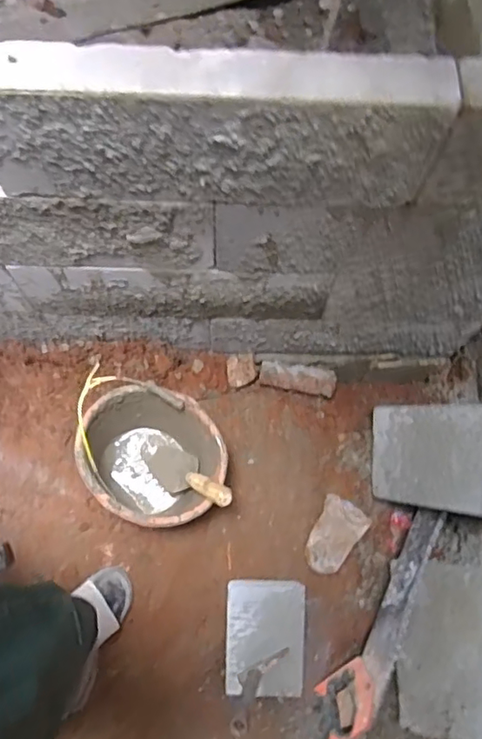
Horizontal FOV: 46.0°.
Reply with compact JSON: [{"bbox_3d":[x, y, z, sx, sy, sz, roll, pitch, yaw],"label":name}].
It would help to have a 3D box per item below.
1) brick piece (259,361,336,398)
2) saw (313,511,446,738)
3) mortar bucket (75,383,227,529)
[{"bbox_3d":[0.135,0.011,1.346,0.183,0.034,0.079,10,70,2],"label":"brick piece"},{"bbox_3d":[0.294,0.511,1.137,0.115,0.021,0.480,23,75,43],"label":"saw"},{"bbox_3d":[-0.173,0.180,1.143,0.270,0.197,0.250,1,70,-2],"label":"mortar bucket"}]

